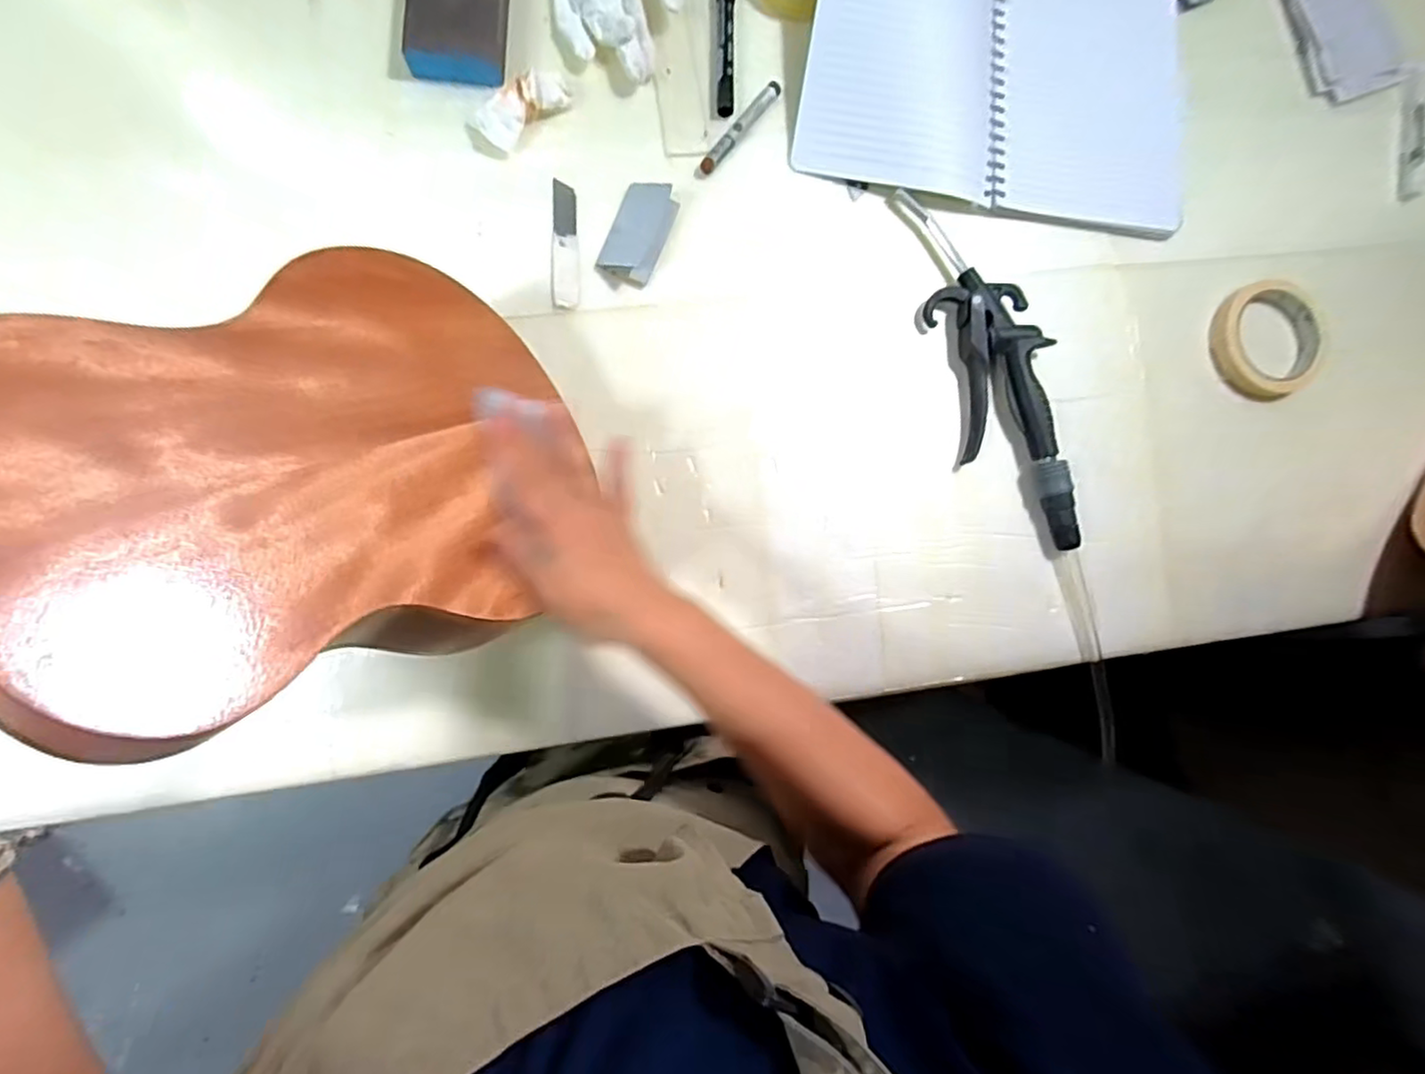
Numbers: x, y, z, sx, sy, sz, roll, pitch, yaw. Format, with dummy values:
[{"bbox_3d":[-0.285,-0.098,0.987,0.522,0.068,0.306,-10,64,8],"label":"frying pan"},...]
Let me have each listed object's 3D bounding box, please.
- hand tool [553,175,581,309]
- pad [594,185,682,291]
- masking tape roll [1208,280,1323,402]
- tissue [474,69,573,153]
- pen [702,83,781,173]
[{"bbox_3d":[-0.114,-0.226,0.496,0.020,0.004,0.100,-2,89,-6],"label":"hand tool"},{"bbox_3d":[-0.057,-0.235,0.494,0.042,0.017,0.073,22,86,-5],"label":"pad"},{"bbox_3d":[0.485,-0.174,0.561,0.091,0.020,0.102,22,86,-5],"label":"masking tape roll"},{"bbox_3d":[-0.144,-0.328,0.488,0.073,0.019,0.032,-41,93,-6],"label":"tissue"},{"bbox_3d":[0.023,-0.328,0.514,0.014,0.009,0.092,40,85,-4],"label":"pen"}]

